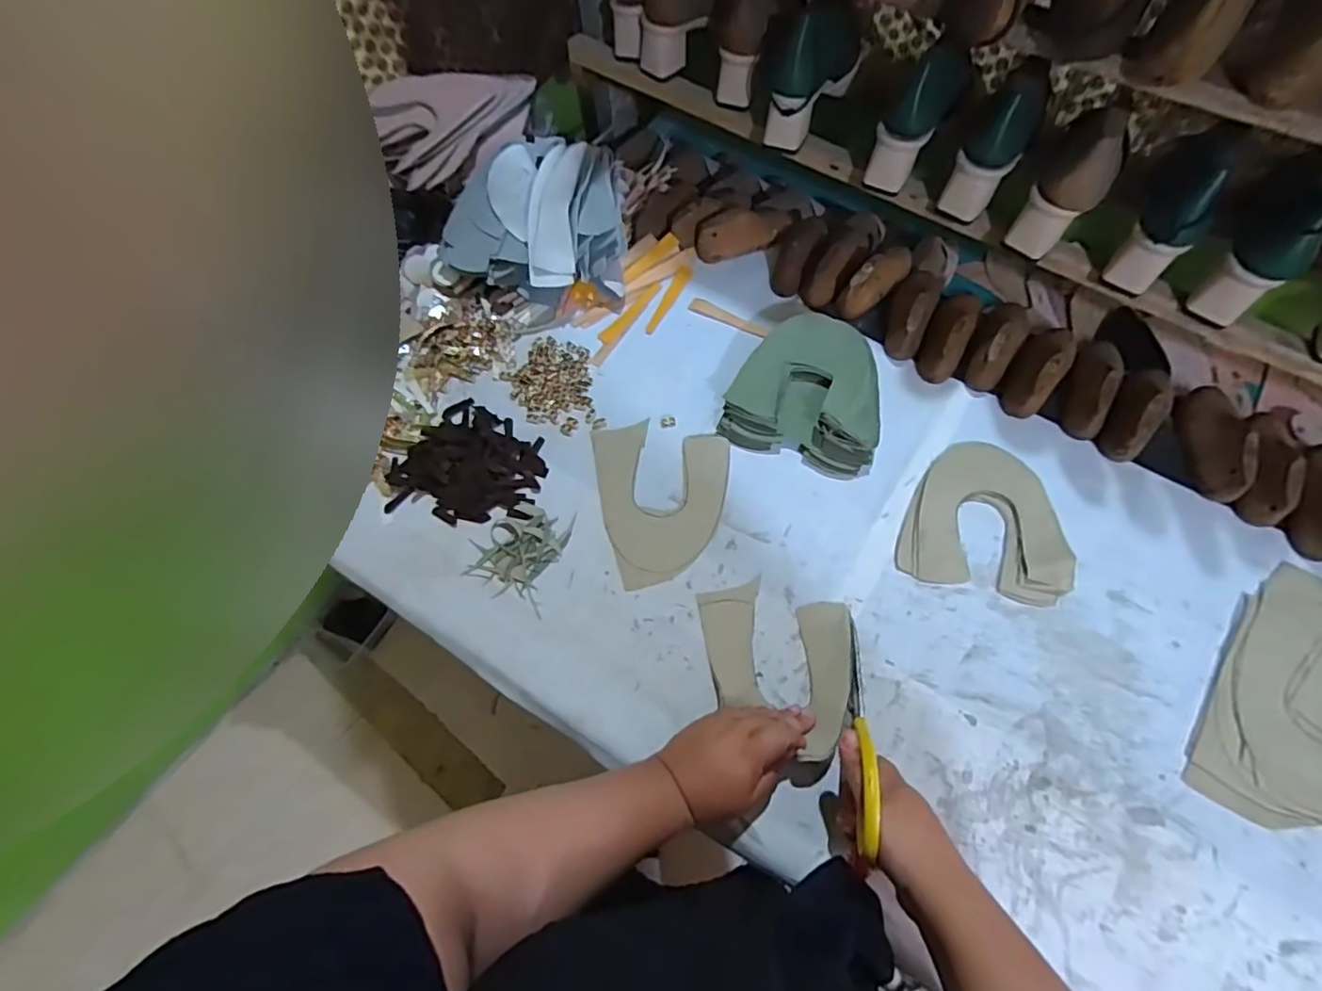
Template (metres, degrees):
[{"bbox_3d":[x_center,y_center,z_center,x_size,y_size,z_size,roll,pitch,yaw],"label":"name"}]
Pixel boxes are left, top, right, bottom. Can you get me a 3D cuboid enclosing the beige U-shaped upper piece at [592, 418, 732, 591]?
[{"bbox_3d":[0.009,0.000,0.679,0.148,0.005,0.193,-10,65,-2],"label":"beige U-shaped upper piece"}]

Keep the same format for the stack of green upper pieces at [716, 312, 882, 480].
[{"bbox_3d":[0.176,-0.128,0.703,0.170,0.045,0.184,19,68,11],"label":"stack of green upper pieces"}]

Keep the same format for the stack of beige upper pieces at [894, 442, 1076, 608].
[{"bbox_3d":[0.348,0.022,0.651,0.168,0.009,0.170,11,67,8],"label":"stack of beige upper pieces"}]

